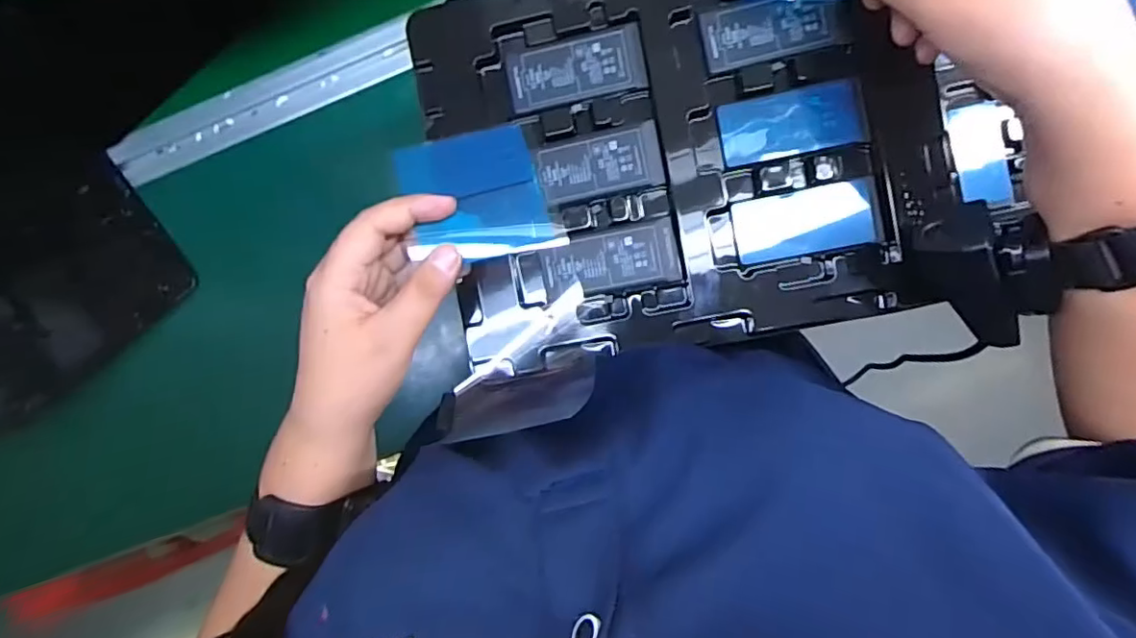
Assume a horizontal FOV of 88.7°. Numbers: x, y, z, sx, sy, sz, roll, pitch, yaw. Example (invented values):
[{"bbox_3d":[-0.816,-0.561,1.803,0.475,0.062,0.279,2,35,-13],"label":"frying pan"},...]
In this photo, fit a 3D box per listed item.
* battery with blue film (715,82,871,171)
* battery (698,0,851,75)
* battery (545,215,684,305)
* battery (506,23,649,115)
[{"bbox_3d":[0.123,-0.107,0.319,0.076,0.004,0.035,-10,90,5],"label":"battery with blue film"},{"bbox_3d":[0.113,-0.158,0.317,0.077,0.004,0.034,-9,91,5],"label":"battery"},{"bbox_3d":[0.024,-0.033,0.328,0.076,0.004,0.035,-10,91,5],"label":"battery"},{"bbox_3d":[0.004,-0.142,0.330,0.076,0.004,0.037,-10,91,5],"label":"battery"}]

